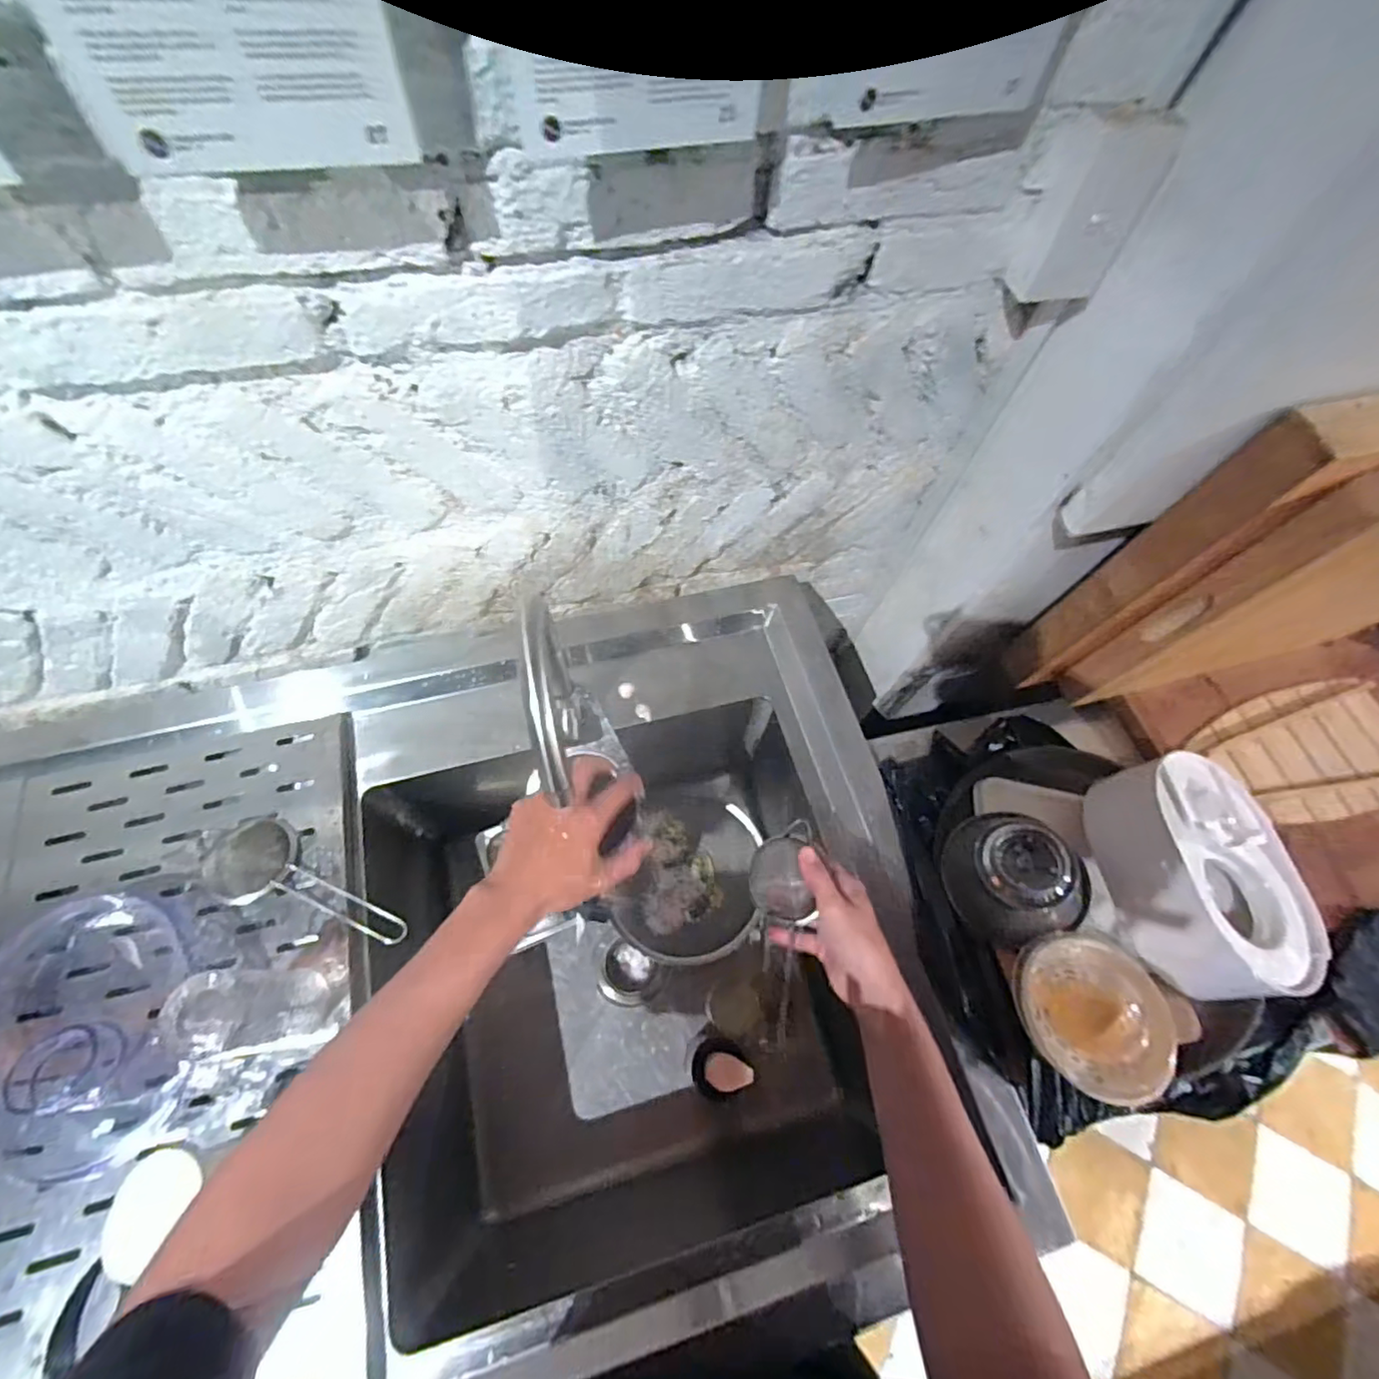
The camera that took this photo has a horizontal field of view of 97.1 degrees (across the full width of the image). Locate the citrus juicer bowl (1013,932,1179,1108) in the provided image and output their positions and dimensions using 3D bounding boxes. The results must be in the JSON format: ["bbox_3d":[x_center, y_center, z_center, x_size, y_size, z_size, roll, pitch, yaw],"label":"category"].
[{"bbox_3d":[0.386,0.308,0.581,0.143,0.078,0.141,10,65,2],"label":"citrus juicer bowl"}]

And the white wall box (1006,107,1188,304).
[{"bbox_3d":[0.316,-0.386,0.493,0.090,0.118,0.052,-15,66,-10],"label":"white wall box"}]

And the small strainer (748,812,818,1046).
[{"bbox_3d":[0.086,0.219,0.564,0.054,0.039,0.188,3,76,-2],"label":"small strainer"}]

